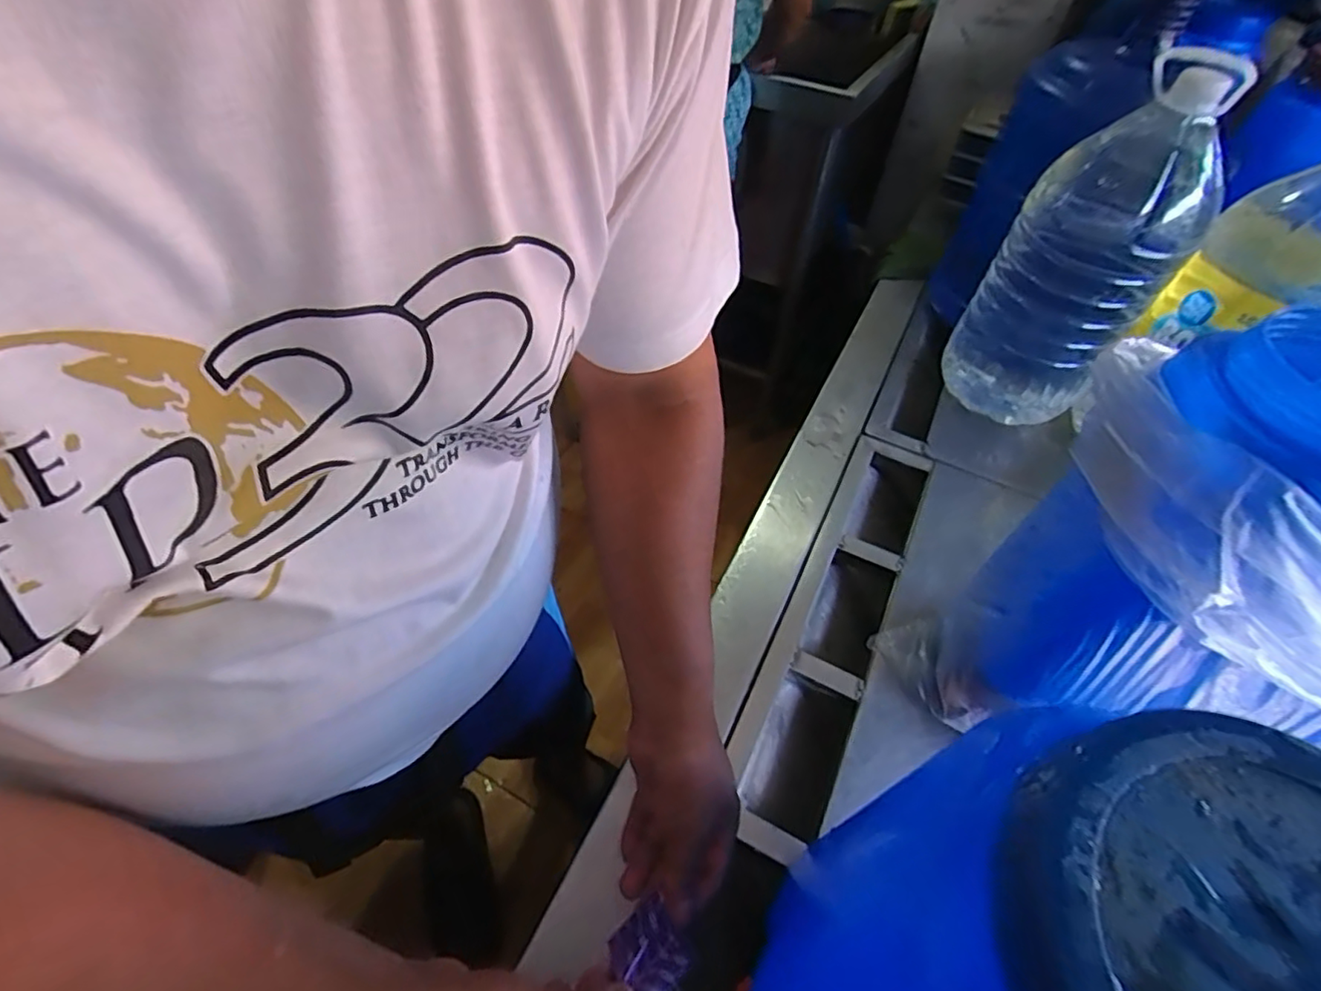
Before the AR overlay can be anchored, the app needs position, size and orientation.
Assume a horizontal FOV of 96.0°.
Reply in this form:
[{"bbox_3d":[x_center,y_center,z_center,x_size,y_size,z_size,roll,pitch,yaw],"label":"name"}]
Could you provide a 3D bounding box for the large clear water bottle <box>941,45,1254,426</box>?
[{"bbox_3d":[0.551,-0.299,0.784,0.192,0.419,0.172,33,56,21],"label":"large clear water bottle"}]

